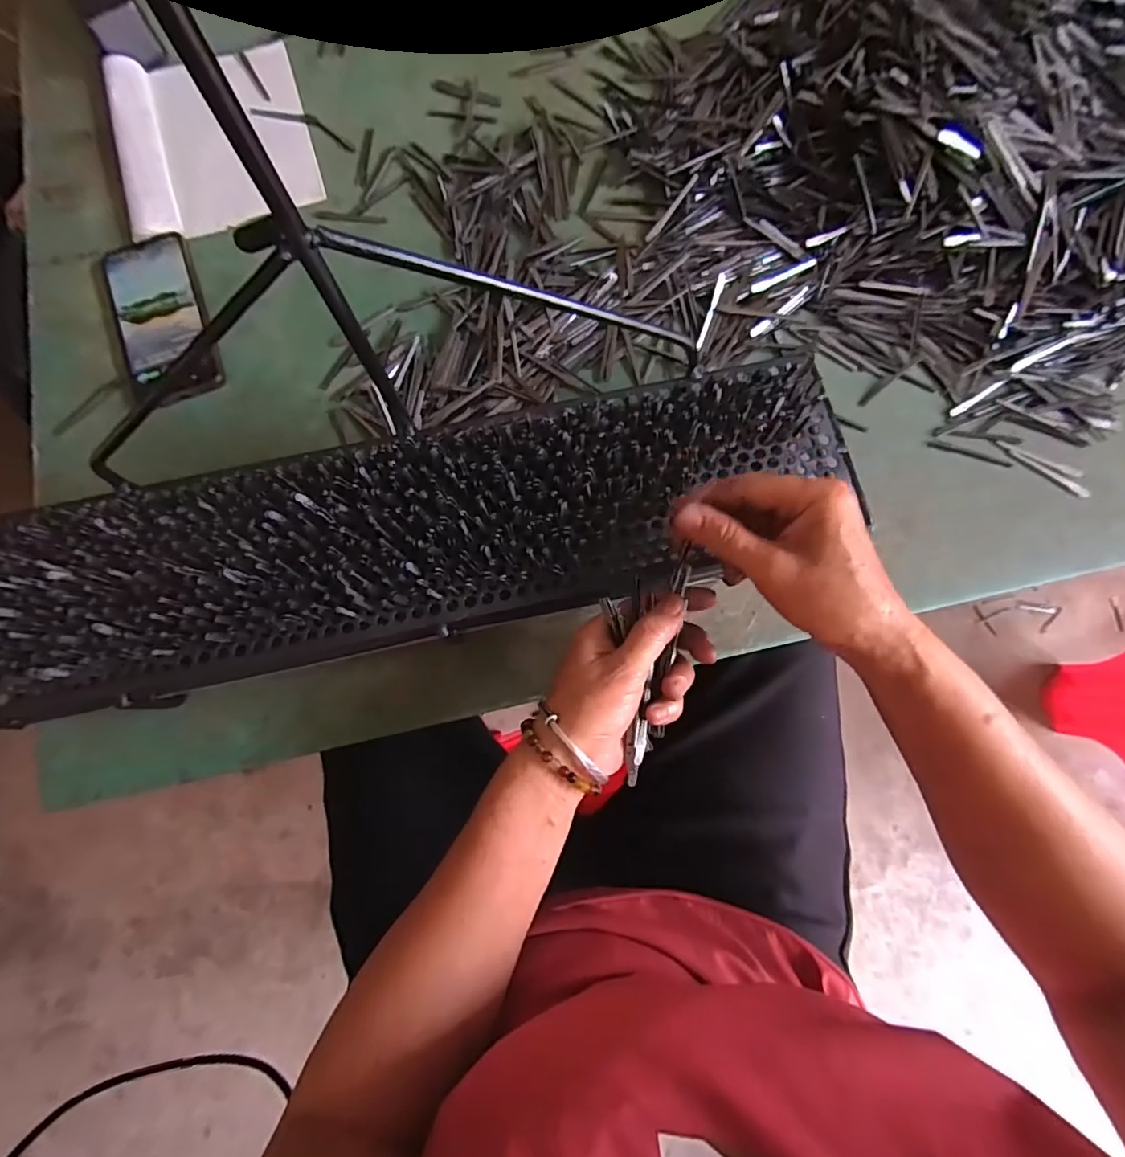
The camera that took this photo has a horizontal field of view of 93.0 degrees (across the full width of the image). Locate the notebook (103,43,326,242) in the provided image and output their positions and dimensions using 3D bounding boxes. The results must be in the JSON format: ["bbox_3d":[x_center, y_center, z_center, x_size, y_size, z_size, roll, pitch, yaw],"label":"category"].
[{"bbox_3d":[-0.328,-0.420,0.501,0.169,0.017,0.197,-15,79,-2],"label":"notebook"}]

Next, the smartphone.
[{"bbox_3d":[-0.352,-0.226,0.462,0.080,0.012,0.162,-23,79,-4],"label":"smartphone"}]

